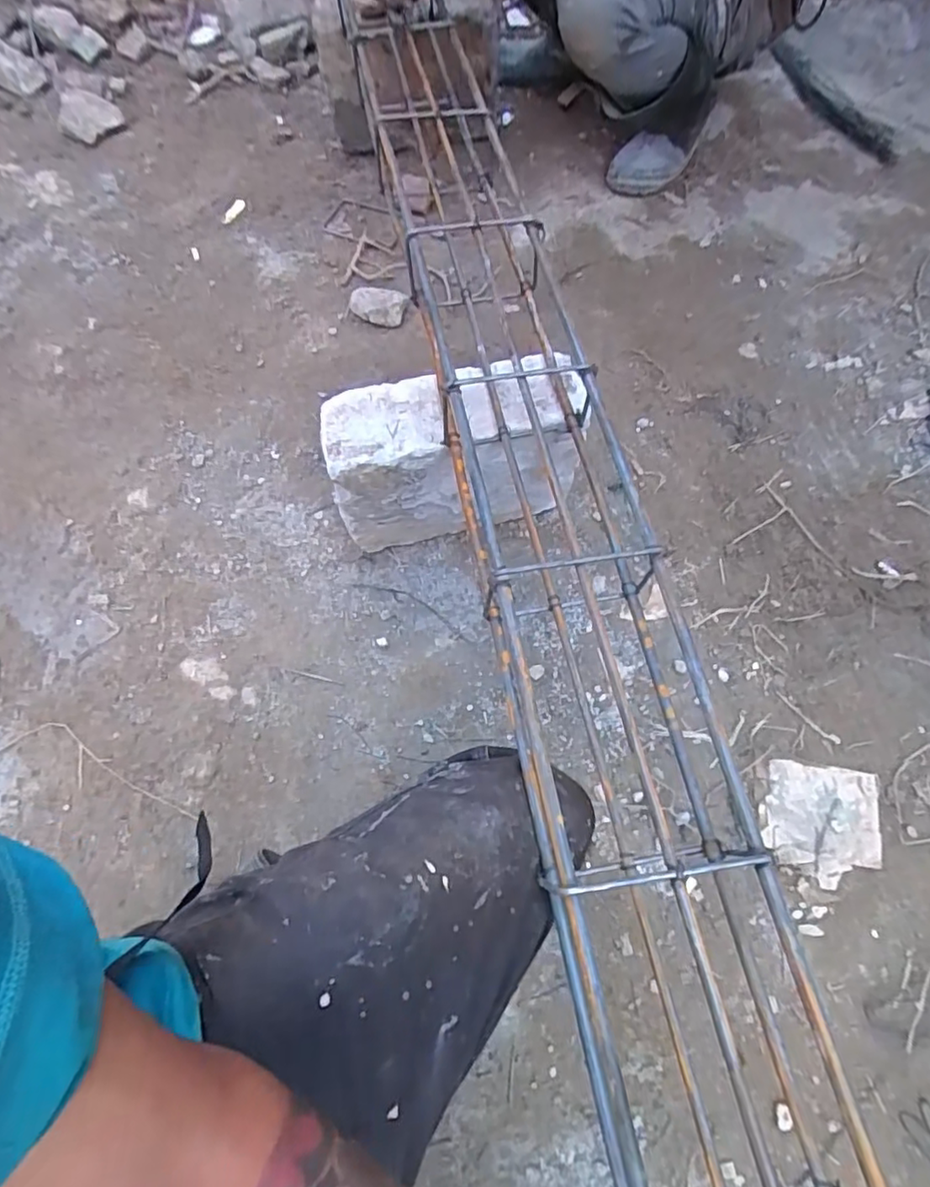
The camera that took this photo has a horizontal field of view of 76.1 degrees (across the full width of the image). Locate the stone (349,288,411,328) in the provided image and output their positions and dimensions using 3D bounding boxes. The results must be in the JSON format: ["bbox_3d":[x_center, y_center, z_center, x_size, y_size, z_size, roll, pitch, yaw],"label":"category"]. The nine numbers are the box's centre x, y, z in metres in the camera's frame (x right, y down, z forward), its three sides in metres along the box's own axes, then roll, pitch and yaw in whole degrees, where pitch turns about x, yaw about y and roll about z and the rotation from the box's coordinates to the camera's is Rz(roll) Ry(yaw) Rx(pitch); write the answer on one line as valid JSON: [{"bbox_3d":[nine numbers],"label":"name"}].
[{"bbox_3d":[-0.143,-0.480,0.993,0.096,0.048,0.060,-3,67,1],"label":"stone"}]

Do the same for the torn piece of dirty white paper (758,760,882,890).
[{"bbox_3d":[0.388,0.249,0.647,0.127,0.013,0.120,8,67,6],"label":"torn piece of dirty white paper"}]

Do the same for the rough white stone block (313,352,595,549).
[{"bbox_3d":[-0.009,-0.155,0.721,0.283,0.211,0.121,-8,67,-1],"label":"rough white stone block"}]

